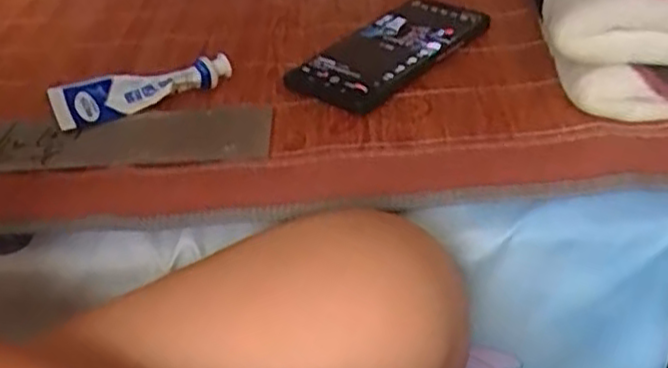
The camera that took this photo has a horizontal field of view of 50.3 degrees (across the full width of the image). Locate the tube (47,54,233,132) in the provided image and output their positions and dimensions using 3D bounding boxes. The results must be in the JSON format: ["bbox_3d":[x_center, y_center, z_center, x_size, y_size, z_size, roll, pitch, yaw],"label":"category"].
[{"bbox_3d":[-0.137,-0.069,0.513,0.126,0.024,0.033,-18,40,-15],"label":"tube"}]

